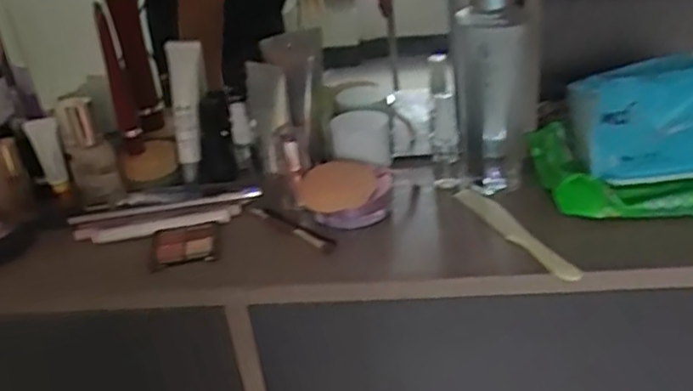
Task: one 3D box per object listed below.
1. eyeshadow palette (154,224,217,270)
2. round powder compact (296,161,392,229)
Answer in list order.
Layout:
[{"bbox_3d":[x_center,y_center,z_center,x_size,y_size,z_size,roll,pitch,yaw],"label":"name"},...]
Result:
[{"bbox_3d":[-0.146,0.043,0.589,0.054,0.012,0.060,-10,28,-9],"label":"eyeshadow palette"},{"bbox_3d":[0.000,-0.002,0.604,0.087,0.047,0.059,-5,27,1],"label":"round powder compact"}]

